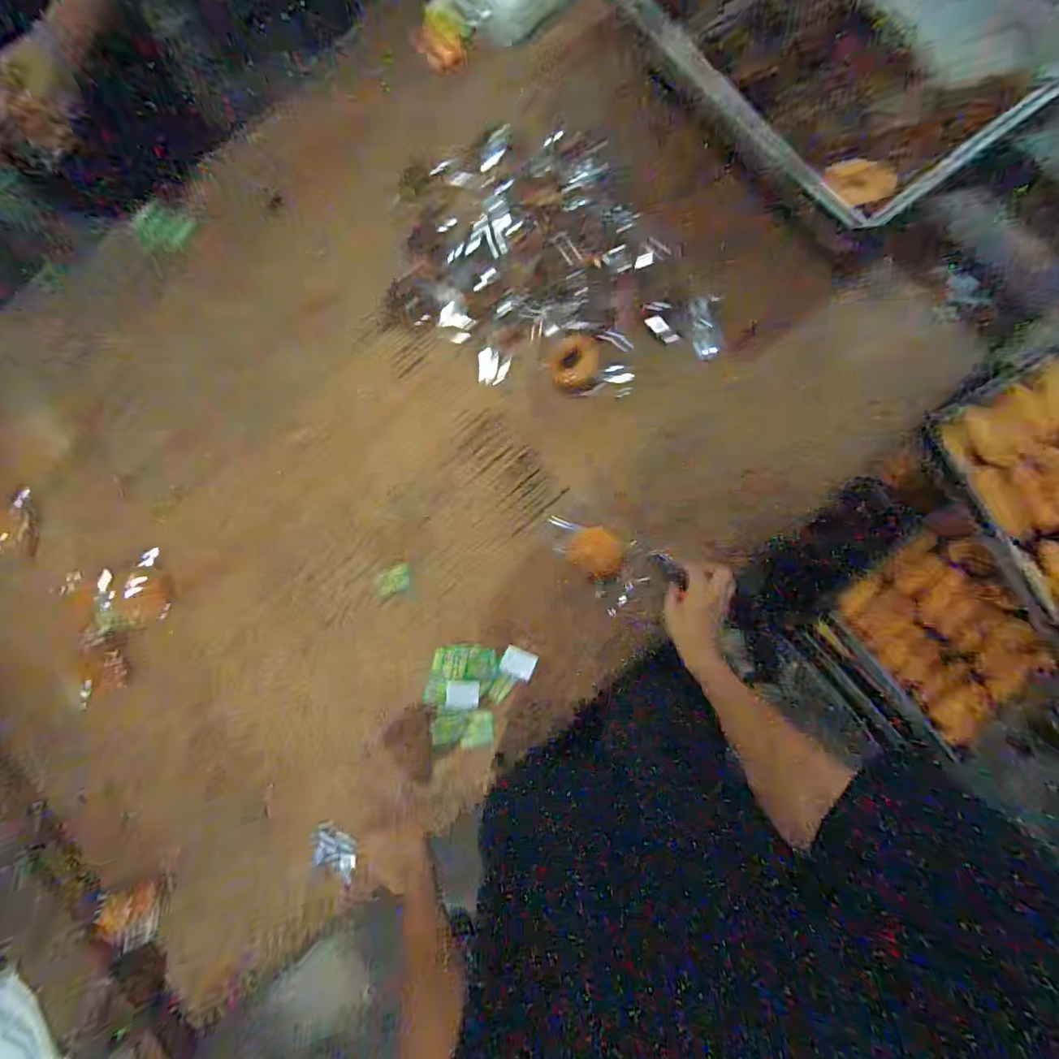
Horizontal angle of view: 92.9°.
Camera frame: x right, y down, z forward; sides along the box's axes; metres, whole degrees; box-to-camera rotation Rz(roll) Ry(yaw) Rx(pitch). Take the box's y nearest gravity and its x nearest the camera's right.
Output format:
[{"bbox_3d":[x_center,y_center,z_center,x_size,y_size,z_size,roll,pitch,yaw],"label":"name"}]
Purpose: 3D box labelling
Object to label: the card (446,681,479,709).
[{"bbox_3d":[-0.106,0.263,0.804,0.051,0.010,0.041,2,85,1],"label":"card"}]

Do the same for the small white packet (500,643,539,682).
[{"bbox_3d":[-0.017,0.216,0.812,0.054,0.004,0.045,19,79,7],"label":"small white packet"}]

